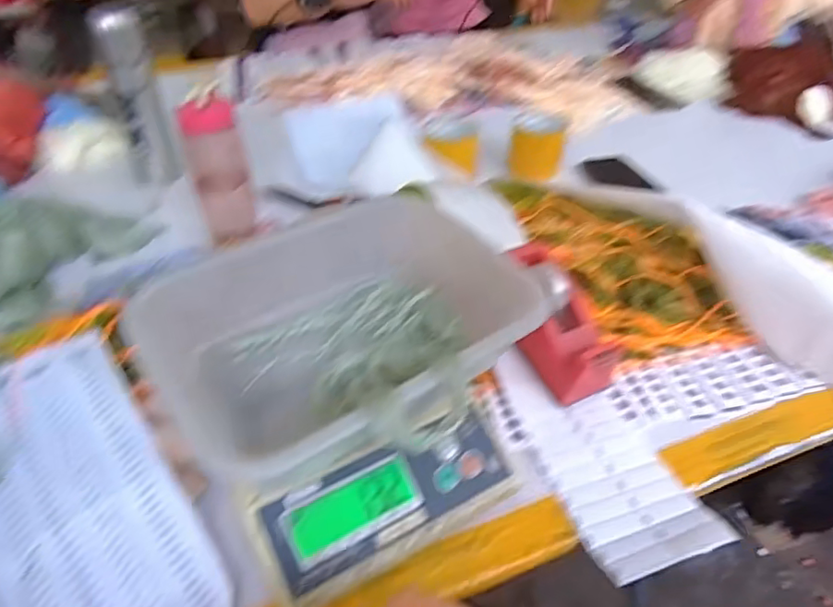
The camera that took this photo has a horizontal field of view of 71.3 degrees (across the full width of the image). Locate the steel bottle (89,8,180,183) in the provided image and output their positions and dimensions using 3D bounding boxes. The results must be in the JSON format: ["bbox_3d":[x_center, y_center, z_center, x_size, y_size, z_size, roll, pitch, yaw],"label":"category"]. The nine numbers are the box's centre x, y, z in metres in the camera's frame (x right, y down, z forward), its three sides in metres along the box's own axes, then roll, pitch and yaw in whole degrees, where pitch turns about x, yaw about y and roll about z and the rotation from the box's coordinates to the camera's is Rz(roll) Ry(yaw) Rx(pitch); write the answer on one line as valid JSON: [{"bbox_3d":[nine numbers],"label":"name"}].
[{"bbox_3d":[-0.374,-0.271,0.781,0.061,0.222,0.062,-16,44,-18],"label":"steel bottle"}]

